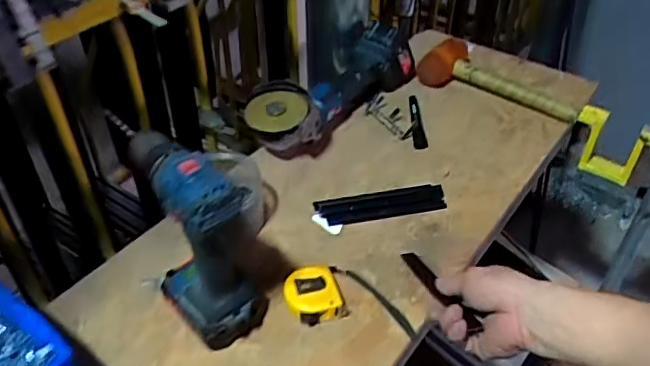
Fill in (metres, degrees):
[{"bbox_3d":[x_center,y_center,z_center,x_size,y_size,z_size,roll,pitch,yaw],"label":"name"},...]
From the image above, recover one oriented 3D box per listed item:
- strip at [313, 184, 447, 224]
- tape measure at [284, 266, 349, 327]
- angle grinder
[{"bbox_3d":[0.079,0.029,0.800,0.177,0.017,0.044,-8,43,-10],"label":"strip"},{"bbox_3d":[-0.013,0.128,0.674,0.067,0.030,0.065,-8,43,-10],"label":"tape measure"},{"bbox_3d":[0.011,-0.162,0.916,0.100,0.116,0.348,27,47,28],"label":"angle grinder"}]

